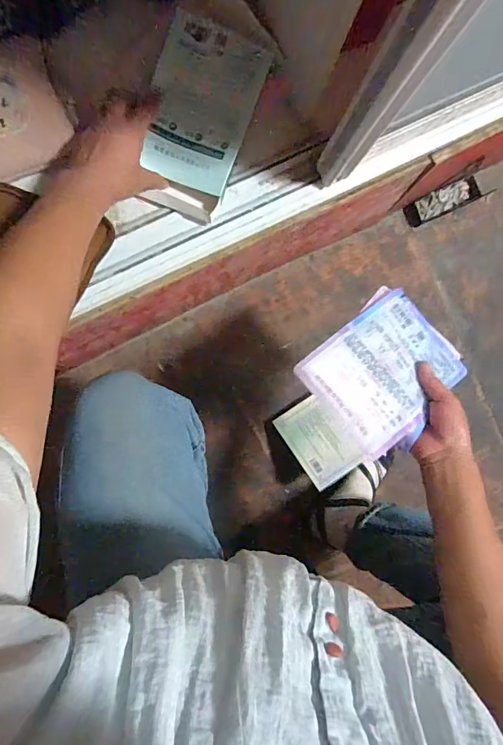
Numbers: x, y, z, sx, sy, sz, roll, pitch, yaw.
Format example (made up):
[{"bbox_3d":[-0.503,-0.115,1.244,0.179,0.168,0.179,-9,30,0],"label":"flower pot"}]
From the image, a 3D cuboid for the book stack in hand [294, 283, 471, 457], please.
[{"bbox_3d":[0.157,-0.006,0.463,0.178,0.019,0.139,-41,83,-18],"label":"book stack in hand"}]

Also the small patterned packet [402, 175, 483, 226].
[{"bbox_3d":[0.369,-0.326,0.764,0.152,0.028,0.044,-25,93,-5],"label":"small patterned packet"}]

